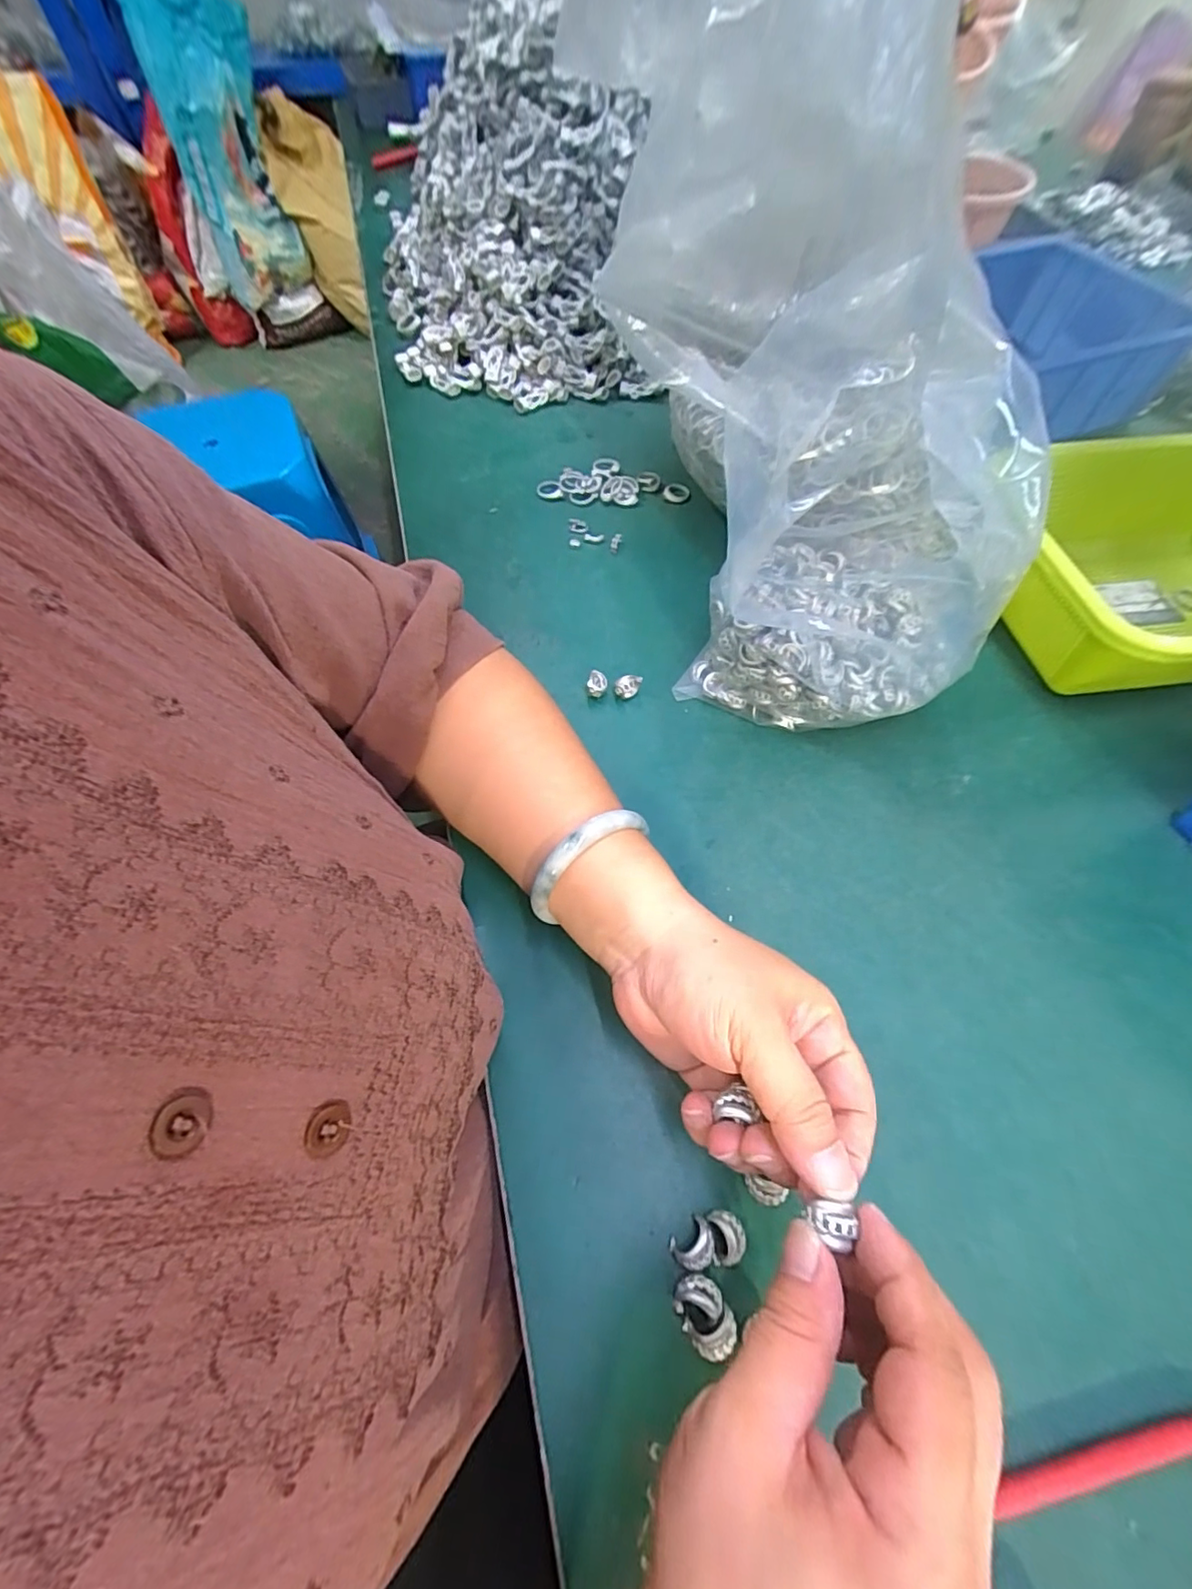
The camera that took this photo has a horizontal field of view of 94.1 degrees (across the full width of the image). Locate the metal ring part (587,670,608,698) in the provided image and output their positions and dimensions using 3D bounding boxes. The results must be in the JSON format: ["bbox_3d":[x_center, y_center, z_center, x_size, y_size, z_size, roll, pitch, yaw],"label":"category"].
[{"bbox_3d":[0.001,-0.075,0.372,0.013,0.011,0.017,7,61,4],"label":"metal ring part"}]

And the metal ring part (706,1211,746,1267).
[{"bbox_3d":[0.055,0.185,0.231,0.014,0.009,0.019,-6,61,-3],"label":"metal ring part"}]

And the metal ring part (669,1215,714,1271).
[{"bbox_3d":[0.041,0.187,0.229,0.018,0.011,0.014,-32,65,-16],"label":"metal ring part"}]

